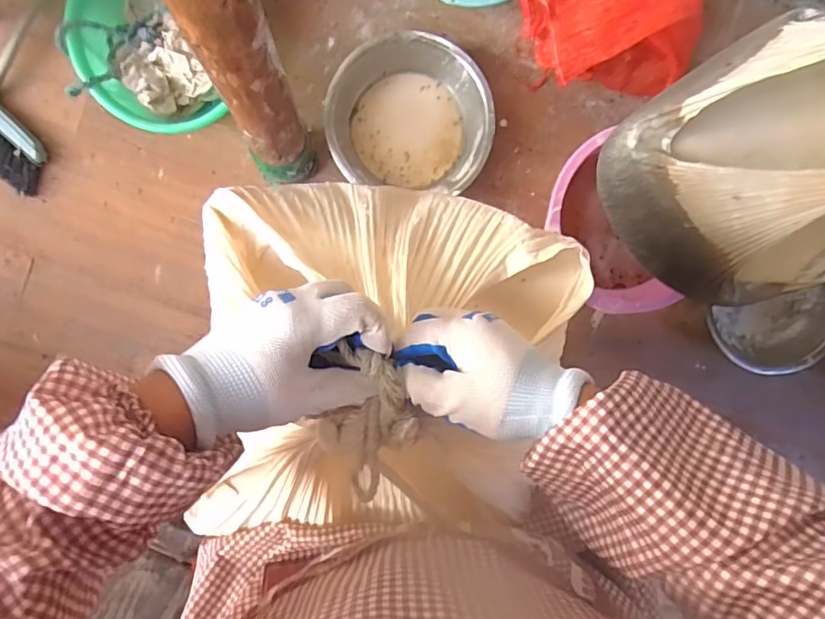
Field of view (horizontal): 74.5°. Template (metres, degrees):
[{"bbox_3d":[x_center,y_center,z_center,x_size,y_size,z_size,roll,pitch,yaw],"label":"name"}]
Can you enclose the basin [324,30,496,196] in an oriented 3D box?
[{"bbox_3d":[-0.005,-0.413,1.156,0.343,0.089,0.302,5,95,-6],"label":"basin"}]

